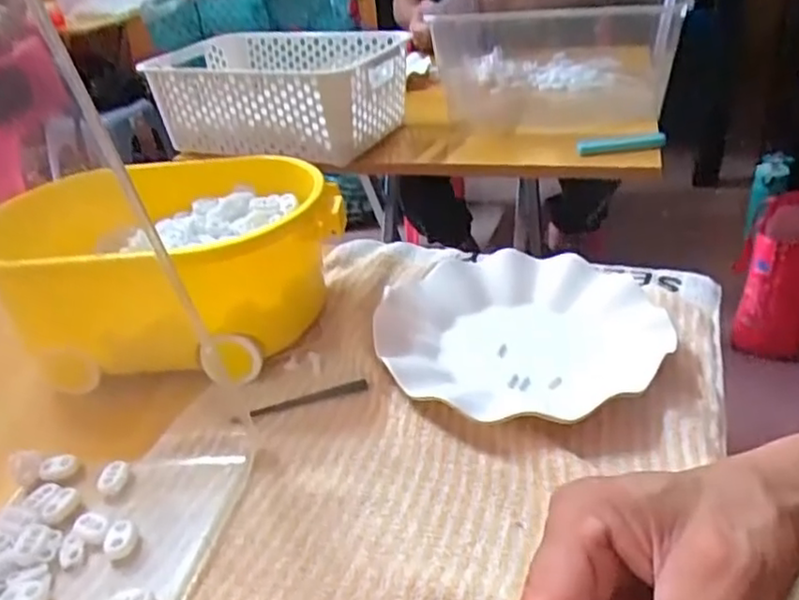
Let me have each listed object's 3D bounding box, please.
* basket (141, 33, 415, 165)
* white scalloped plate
[{"bbox_3d":[-0.149,-0.273,0.900,0.304,0.105,0.220,11,35,27],"label":"basket"},{"bbox_3d":[0.081,0.017,0.476,0.183,0.023,0.183,2,33,11],"label":"white scalloped plate"}]

